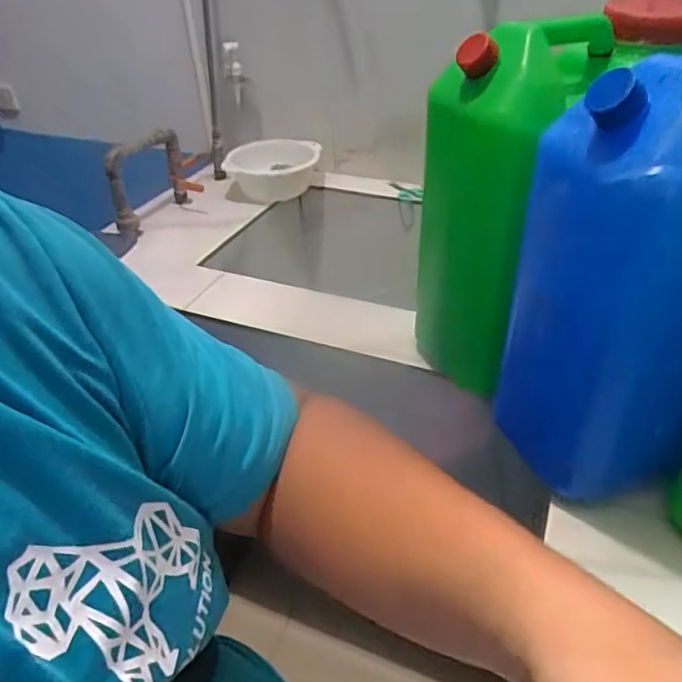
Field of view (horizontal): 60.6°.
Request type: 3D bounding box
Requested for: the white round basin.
[{"bbox_3d":[-0.149,-0.390,1.330,0.197,0.082,0.178,16,41,23],"label":"white round basin"}]

